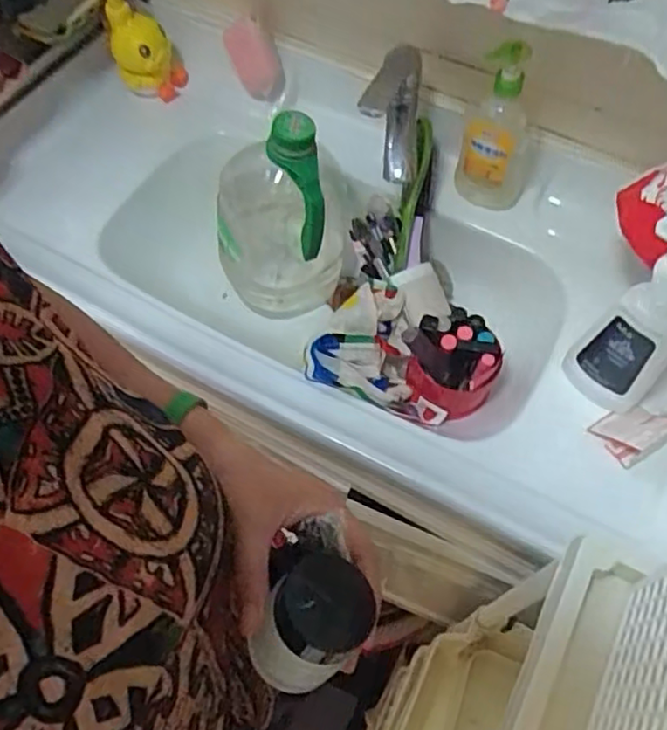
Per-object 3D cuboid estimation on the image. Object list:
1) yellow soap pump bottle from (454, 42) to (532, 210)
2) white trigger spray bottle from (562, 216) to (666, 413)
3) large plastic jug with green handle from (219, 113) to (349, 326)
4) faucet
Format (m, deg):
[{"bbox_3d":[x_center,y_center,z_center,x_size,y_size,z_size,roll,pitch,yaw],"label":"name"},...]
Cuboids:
[{"bbox_3d":[0.197,-0.276,0.760,0.087,0.208,0.054,11,63,9],"label":"yellow soap pump bottle"},{"bbox_3d":[0.300,-0.048,0.592,0.094,0.277,0.073,39,71,21],"label":"white trigger spray bottle"},{"bbox_3d":[-0.075,-0.178,0.801,0.163,0.256,0.128,4,62,6],"label":"large plastic jug with green handle"},{"bbox_3d":[0.066,-0.287,0.746,0.067,0.104,0.133,2,62,5],"label":"faucet"}]

